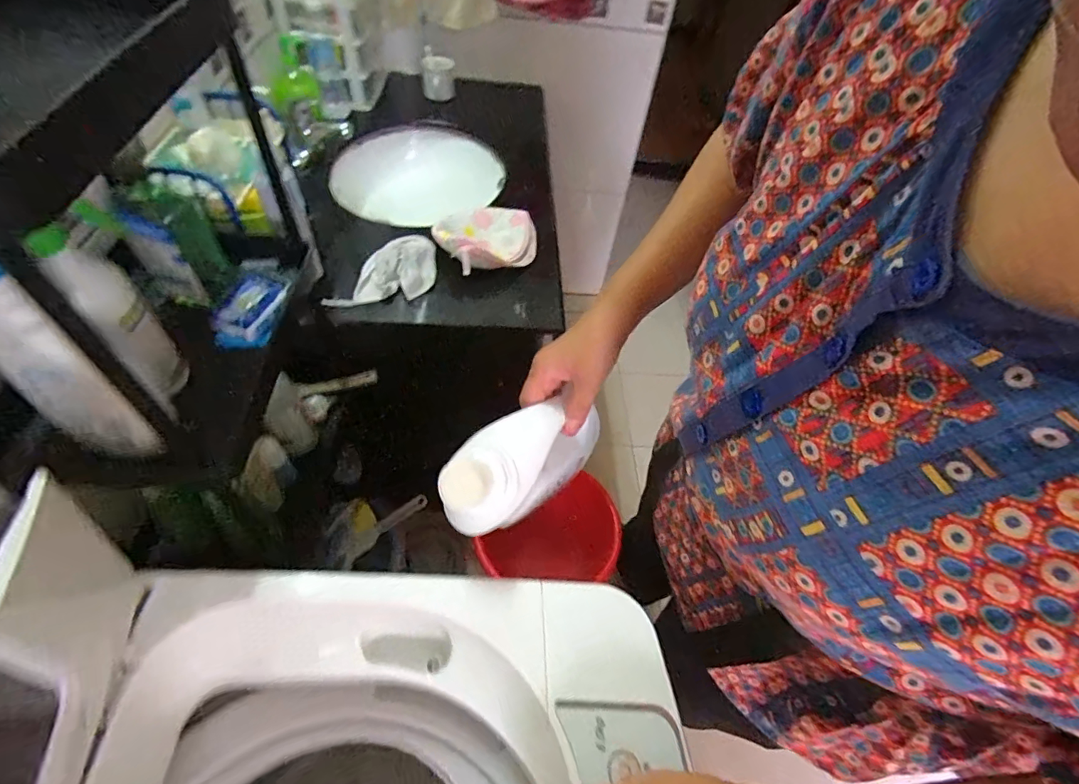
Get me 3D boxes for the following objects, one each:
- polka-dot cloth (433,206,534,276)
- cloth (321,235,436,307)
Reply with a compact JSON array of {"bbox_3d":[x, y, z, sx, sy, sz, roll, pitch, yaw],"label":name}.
[{"bbox_3d":[-0.097,-0.288,0.881,0.185,0.046,0.176,-28,59,-25],"label":"polka-dot cloth"},{"bbox_3d":[-0.259,-0.202,0.801,0.190,0.054,0.102,-14,54,-17],"label":"cloth"}]

